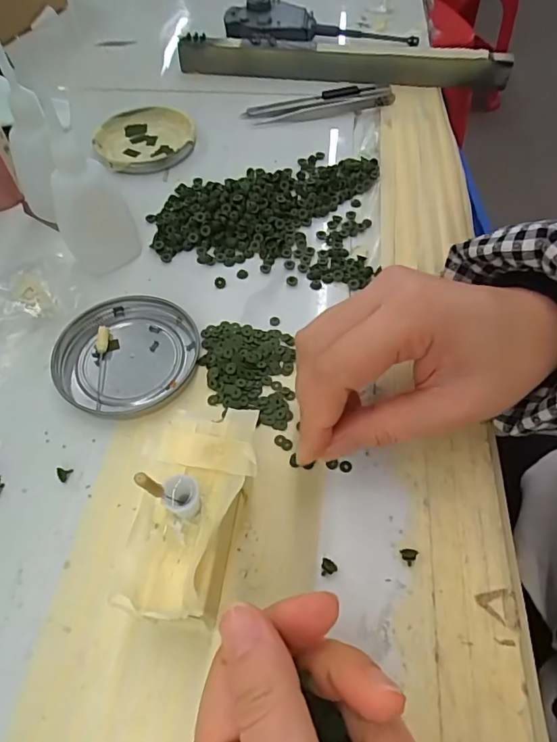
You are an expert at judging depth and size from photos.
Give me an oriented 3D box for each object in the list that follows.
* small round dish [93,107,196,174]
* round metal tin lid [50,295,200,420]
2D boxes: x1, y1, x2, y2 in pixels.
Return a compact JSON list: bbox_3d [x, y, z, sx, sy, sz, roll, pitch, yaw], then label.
[{"bbox_3d":[-0.108,-0.187,0.390,0.077,0.012,0.075,0,56,1],"label":"small round dish"},{"bbox_3d":[-0.085,-0.011,0.272,0.079,0.008,0.073,0,56,1],"label":"round metal tin lid"}]

